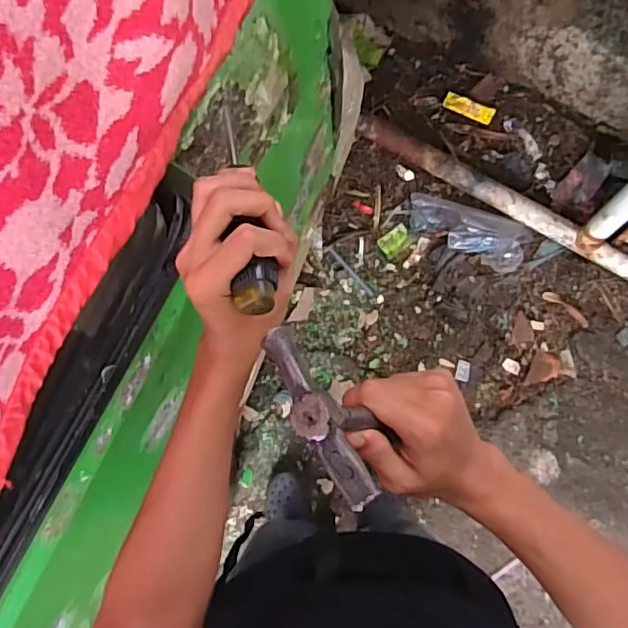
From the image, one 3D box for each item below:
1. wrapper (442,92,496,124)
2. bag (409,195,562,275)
[{"bbox_3d":[0.393,-0.523,1.463,0.128,0.010,0.042,27,111,10],"label":"wrapper"},{"bbox_3d":[0.413,-0.200,1.445,0.379,0.052,0.119,27,81,6],"label":"bag"}]

